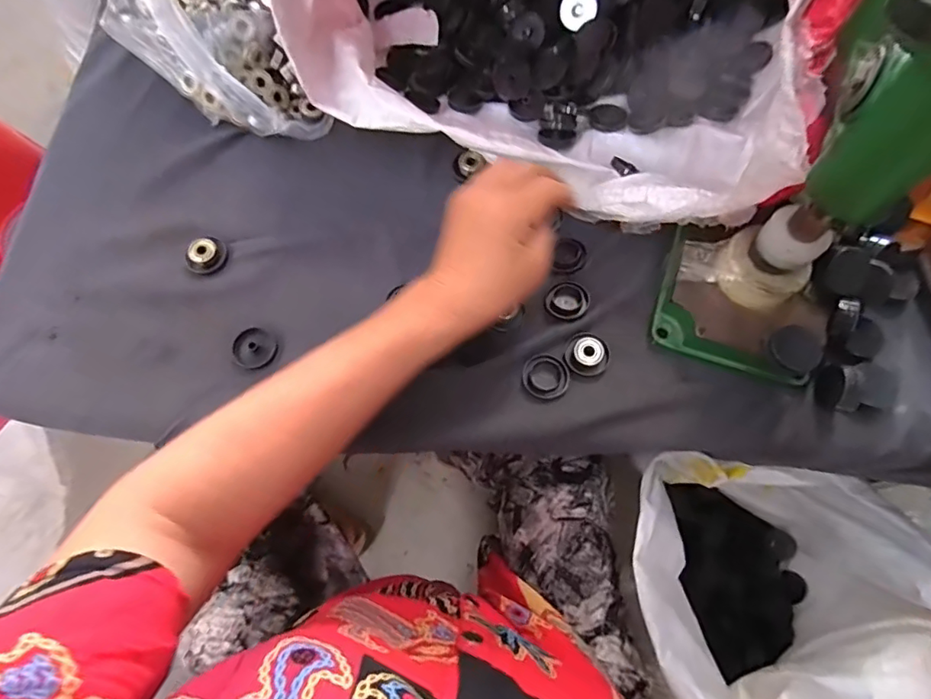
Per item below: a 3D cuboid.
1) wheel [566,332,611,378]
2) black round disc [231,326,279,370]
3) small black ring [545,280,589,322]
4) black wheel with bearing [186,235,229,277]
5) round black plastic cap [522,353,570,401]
[{"bbox_3d":[0.093,0.003,0.393,0.033,0.011,0.030,0,71,0],"label":"wheel"},{"bbox_3d":[-0.163,-0.001,0.402,0.034,0.004,0.033,0,71,0],"label":"black round disc"},{"bbox_3d":[0.079,-0.039,0.405,0.031,0.008,0.032,0,71,0],"label":"small black ring"},{"bbox_3d":[-0.210,-0.076,0.422,0.028,0.014,0.032,40,76,13],"label":"black wheel with bearing"},{"bbox_3d":[0.061,0.020,0.392,0.032,0.007,0.034,0,71,0],"label":"round black plastic cap"}]

